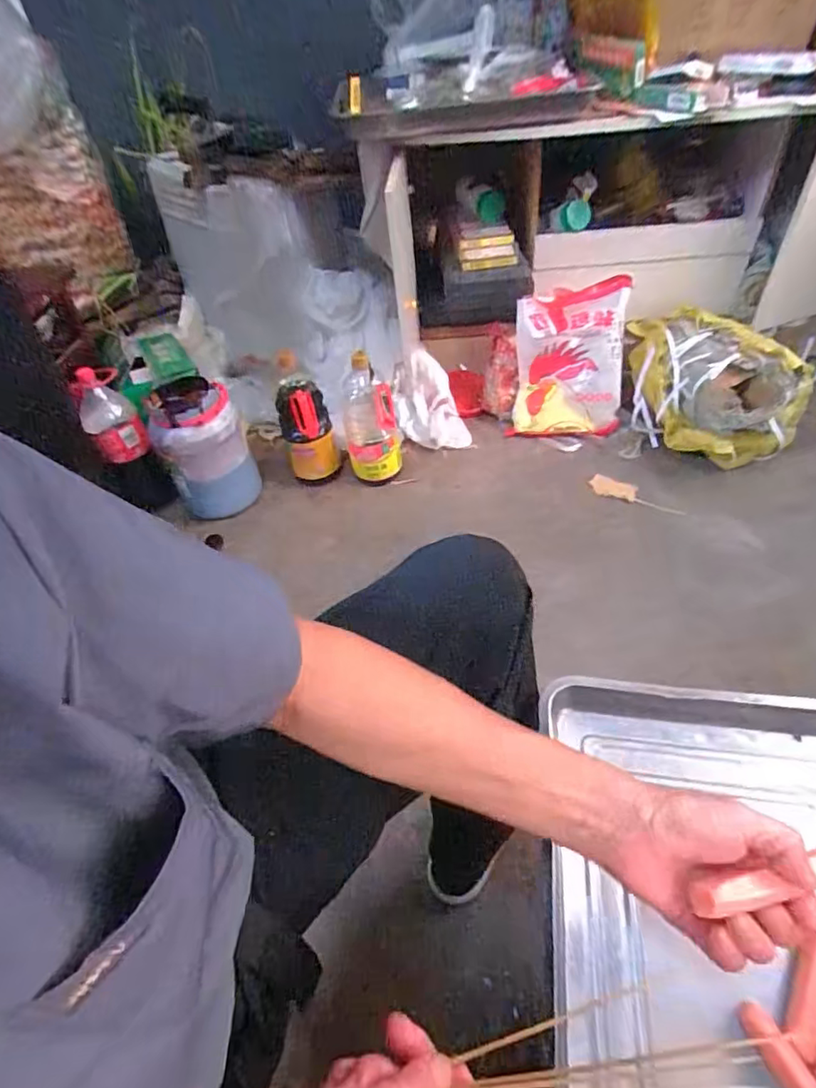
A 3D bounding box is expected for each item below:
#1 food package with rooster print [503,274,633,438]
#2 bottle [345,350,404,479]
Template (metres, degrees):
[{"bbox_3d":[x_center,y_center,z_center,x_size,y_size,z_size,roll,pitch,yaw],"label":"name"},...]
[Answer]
[{"bbox_3d":[0.347,-0.393,1.208,0.225,0.311,0.059,8,23,26],"label":"food package with rooster print"},{"bbox_3d":[-0.079,-0.253,1.146,0.105,0.279,0.094,-12,47,-4],"label":"bottle"}]

